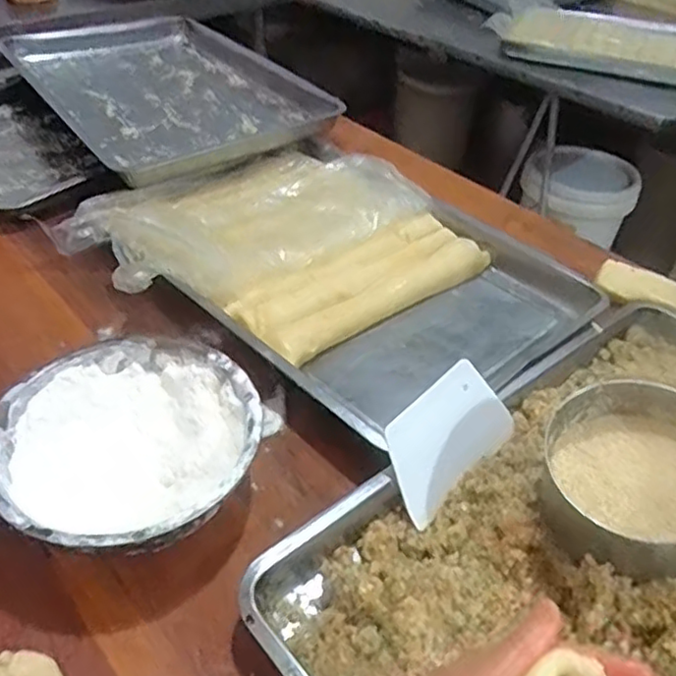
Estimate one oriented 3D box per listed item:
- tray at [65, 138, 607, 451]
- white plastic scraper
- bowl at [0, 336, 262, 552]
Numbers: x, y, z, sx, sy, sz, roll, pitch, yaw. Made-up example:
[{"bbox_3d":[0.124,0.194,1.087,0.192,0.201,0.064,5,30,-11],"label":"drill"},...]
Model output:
[{"bbox_3d":[-0.009,-0.105,0.811,0.577,0.075,0.446,35,49,20],"label":"tray"},{"bbox_3d":[0.100,0.088,0.594,0.144,0.091,0.006,-36,14,-31],"label":"white plastic scraper"},{"bbox_3d":[-0.181,0.104,0.578,0.219,0.082,0.216,2,40,-2],"label":"bowl"}]

